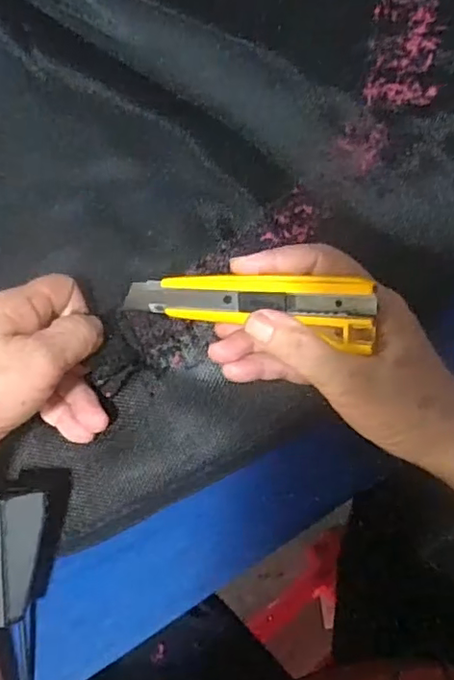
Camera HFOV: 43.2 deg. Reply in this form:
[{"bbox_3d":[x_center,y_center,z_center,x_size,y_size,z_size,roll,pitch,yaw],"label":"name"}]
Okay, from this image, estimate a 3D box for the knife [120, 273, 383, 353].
[{"bbox_3d":[0.006,-0.019,0.324,0.149,0.019,0.029,6,71,26],"label":"knife"}]

